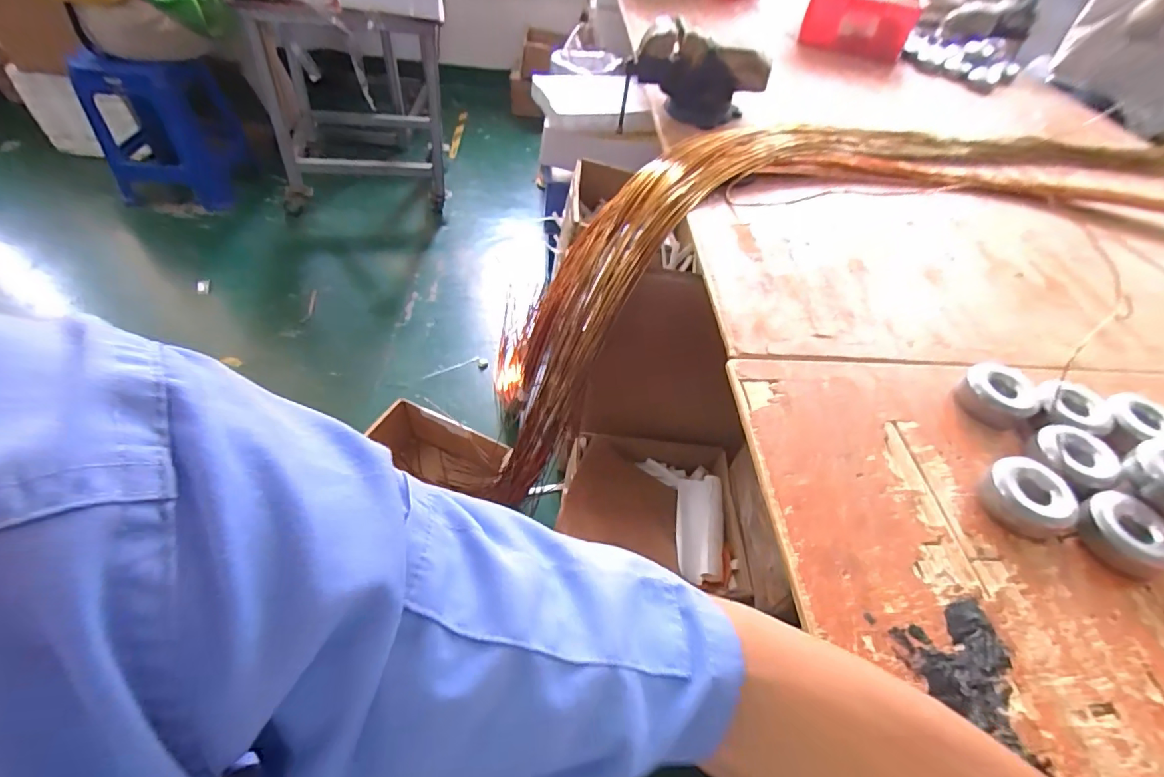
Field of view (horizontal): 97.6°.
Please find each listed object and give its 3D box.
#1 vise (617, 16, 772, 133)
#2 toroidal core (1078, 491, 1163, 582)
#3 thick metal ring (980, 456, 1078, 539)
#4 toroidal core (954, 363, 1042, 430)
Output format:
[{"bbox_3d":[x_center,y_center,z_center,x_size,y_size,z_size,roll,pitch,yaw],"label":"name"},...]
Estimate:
[{"bbox_3d":[0.231,-0.626,1.035,0.283,0.170,0.112,10,50,3],"label":"vise"},{"bbox_3d":[0.504,0.135,0.471,0.074,0.033,0.075,3,50,-3],"label":"toroidal core"},{"bbox_3d":[0.423,0.104,0.485,0.068,0.034,0.075,-22,55,-22],"label":"thick metal ring"},{"bbox_3d":[0.467,0.008,0.574,0.077,0.033,0.069,-31,59,-27],"label":"toroidal core"}]

